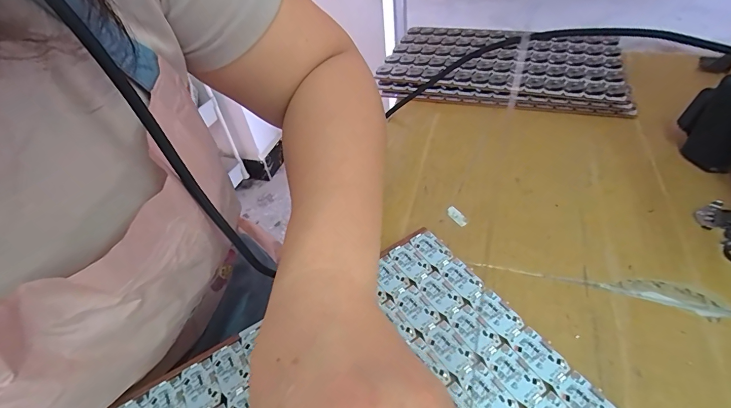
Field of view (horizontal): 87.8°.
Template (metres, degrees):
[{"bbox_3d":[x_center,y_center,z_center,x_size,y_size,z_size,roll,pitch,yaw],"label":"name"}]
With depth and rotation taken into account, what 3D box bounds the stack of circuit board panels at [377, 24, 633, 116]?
[{"bbox_3d":[0.152,-0.164,0.442,0.251,0.027,0.170,9,47,15],"label":"stack of circuit board panels"}]

